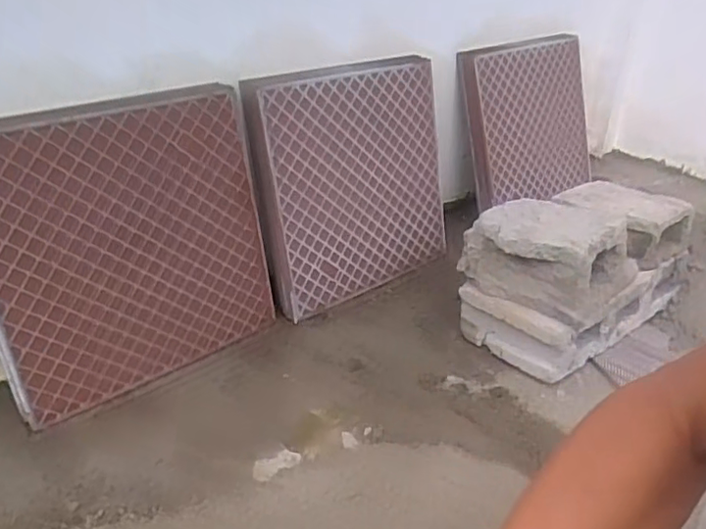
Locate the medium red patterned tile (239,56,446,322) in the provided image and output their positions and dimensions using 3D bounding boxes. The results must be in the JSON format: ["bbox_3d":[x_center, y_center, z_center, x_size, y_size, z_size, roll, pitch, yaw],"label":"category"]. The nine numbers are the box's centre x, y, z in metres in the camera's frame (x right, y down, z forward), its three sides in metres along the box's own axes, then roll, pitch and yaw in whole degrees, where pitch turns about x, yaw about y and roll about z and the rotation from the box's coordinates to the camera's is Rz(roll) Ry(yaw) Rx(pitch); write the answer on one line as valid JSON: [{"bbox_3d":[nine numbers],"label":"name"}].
[{"bbox_3d":[0.008,-0.131,0.993,0.344,0.366,0.025,-20,26,-30],"label":"medium red patterned tile"}]

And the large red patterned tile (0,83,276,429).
[{"bbox_3d":[-0.295,-0.021,0.816,0.369,0.379,0.021,-21,25,-32],"label":"large red patterned tile"}]

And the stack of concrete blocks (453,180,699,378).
[{"bbox_3d":[0.361,0.004,0.967,0.364,0.216,0.187,-21,39,-33],"label":"stack of concrete blocks"}]

